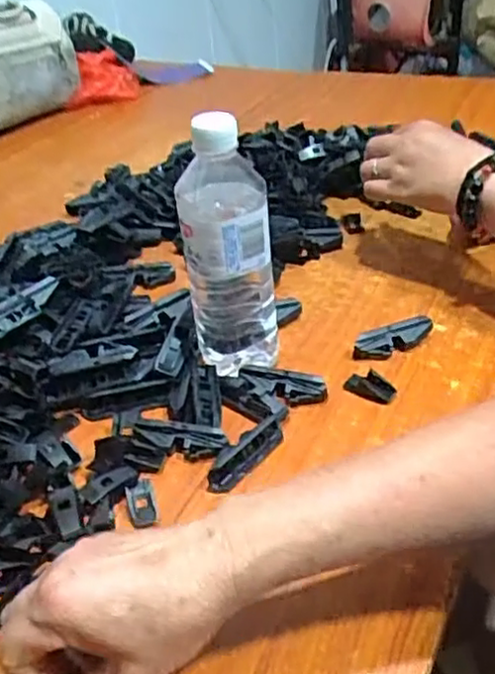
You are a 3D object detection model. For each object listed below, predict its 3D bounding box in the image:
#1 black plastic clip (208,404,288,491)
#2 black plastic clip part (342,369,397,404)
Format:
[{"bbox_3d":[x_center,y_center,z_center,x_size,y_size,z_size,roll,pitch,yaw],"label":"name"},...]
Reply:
[{"bbox_3d":[0.003,0.080,0.499,0.022,0.014,0.086,26,46,37],"label":"black plastic clip"},{"bbox_3d":[0.098,0.038,0.545,0.039,0.012,0.024,24,45,36],"label":"black plastic clip part"}]

